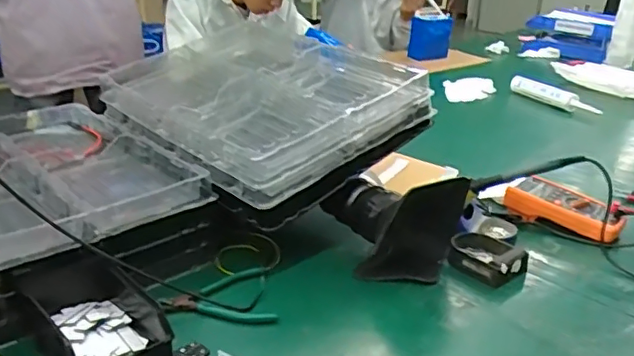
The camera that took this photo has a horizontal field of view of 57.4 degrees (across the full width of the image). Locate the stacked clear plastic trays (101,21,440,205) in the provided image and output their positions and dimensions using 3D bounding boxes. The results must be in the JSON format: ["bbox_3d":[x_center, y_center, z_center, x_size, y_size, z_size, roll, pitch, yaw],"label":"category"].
[{"bbox_3d":[-0.081,-0.131,0.921,0.369,0.080,0.408,-30,43,-33],"label":"stacked clear plastic trays"}]

